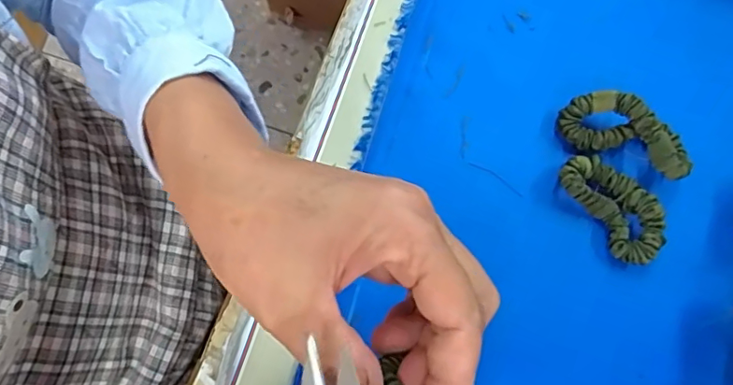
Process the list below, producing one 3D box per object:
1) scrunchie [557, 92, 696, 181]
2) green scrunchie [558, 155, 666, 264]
[{"bbox_3d":[0.159,-0.036,0.319,0.077,0.026,0.033,27,78,6],"label":"scrunchie"},{"bbox_3d":[0.148,0.007,0.312,0.036,0.020,0.070,-36,79,-8],"label":"green scrunchie"}]

